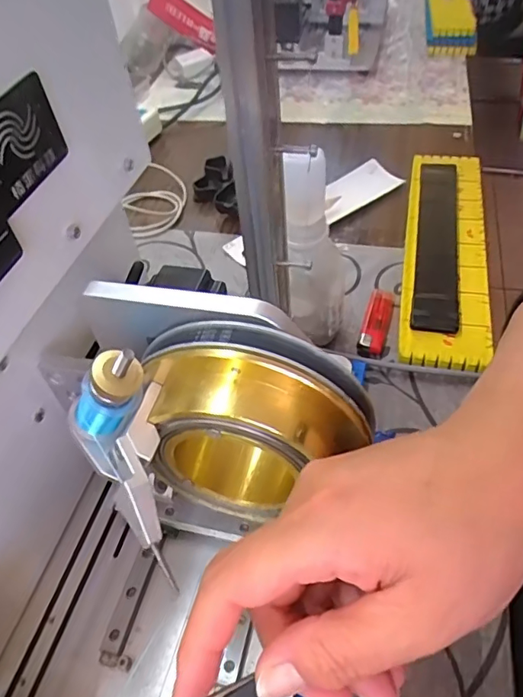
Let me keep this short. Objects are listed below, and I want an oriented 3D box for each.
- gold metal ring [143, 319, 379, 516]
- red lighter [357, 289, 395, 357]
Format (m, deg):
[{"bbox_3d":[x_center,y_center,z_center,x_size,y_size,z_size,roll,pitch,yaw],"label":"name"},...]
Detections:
[{"bbox_3d":[-0.001,0.036,0.250,0.104,0.093,0.045,6,50,11],"label":"gold metal ring"},{"bbox_3d":[0.108,-0.028,0.495,0.023,0.012,0.082,11,51,15],"label":"red lighter"}]

